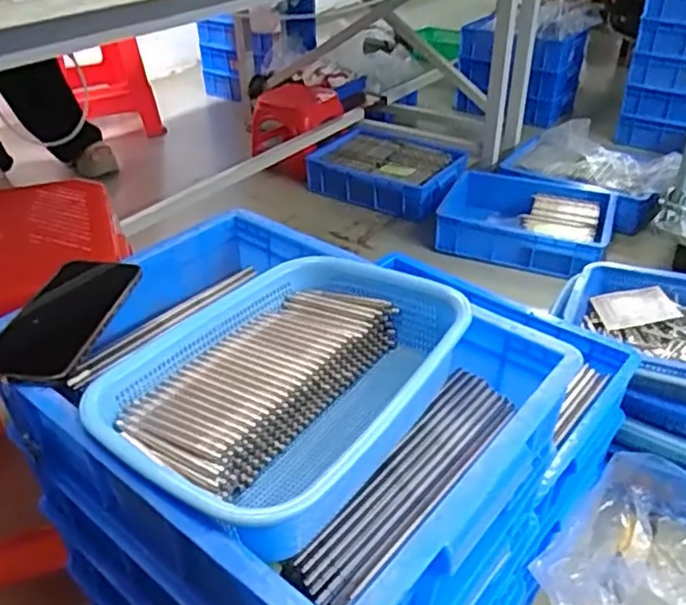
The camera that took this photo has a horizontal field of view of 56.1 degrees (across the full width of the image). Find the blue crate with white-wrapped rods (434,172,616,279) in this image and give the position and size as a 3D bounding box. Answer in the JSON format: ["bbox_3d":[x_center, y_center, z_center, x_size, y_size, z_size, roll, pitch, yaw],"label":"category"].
[{"bbox_3d":[0.473,-0.209,1.689,0.422,0.112,0.314,15,38,21],"label":"blue crate with white-wrapped rods"}]

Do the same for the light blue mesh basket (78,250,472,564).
[{"bbox_3d":[-0.039,0.066,0.512,0.203,0.083,0.284,23,41,30],"label":"light blue mesh basket"}]

